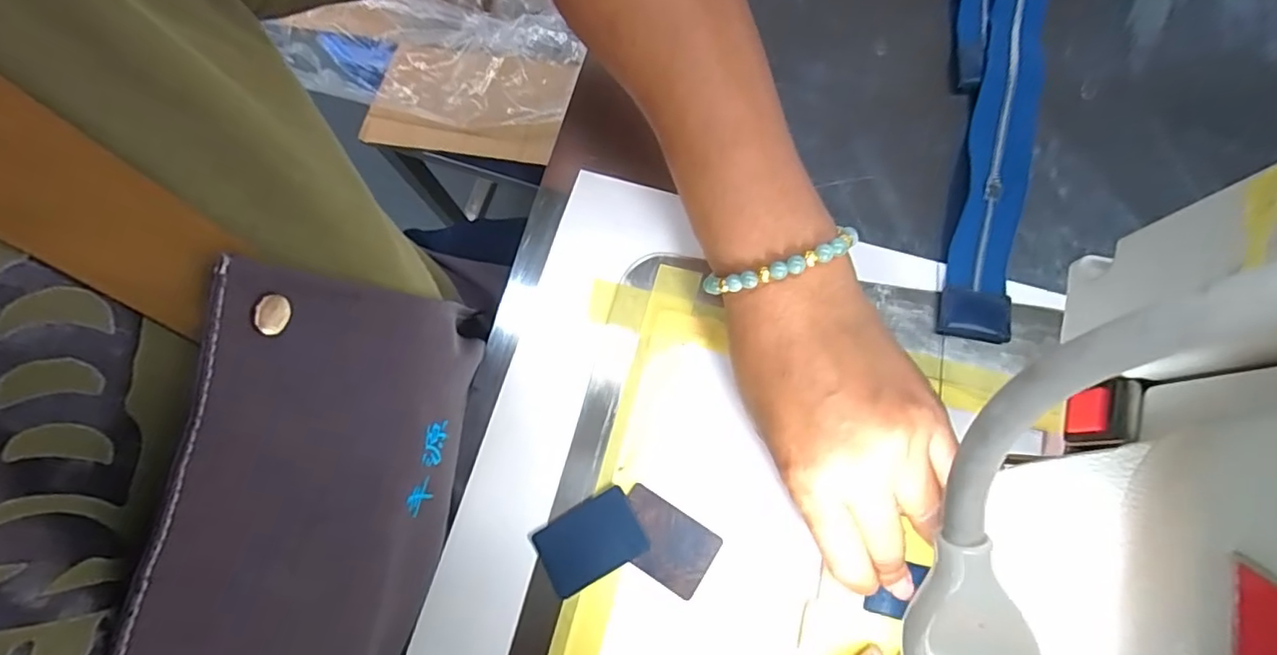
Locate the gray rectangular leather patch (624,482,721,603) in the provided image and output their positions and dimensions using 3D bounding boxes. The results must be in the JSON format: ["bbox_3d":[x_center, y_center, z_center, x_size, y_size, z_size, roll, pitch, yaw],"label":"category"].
[{"bbox_3d":[0.012,0.106,0.284,0.050,0.004,0.034,32,80,8],"label":"gray rectangular leather patch"}]

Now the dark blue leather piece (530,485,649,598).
[{"bbox_3d":[-0.024,0.106,0.286,0.051,0.005,0.035,-29,78,-5],"label":"dark blue leather piece"}]

